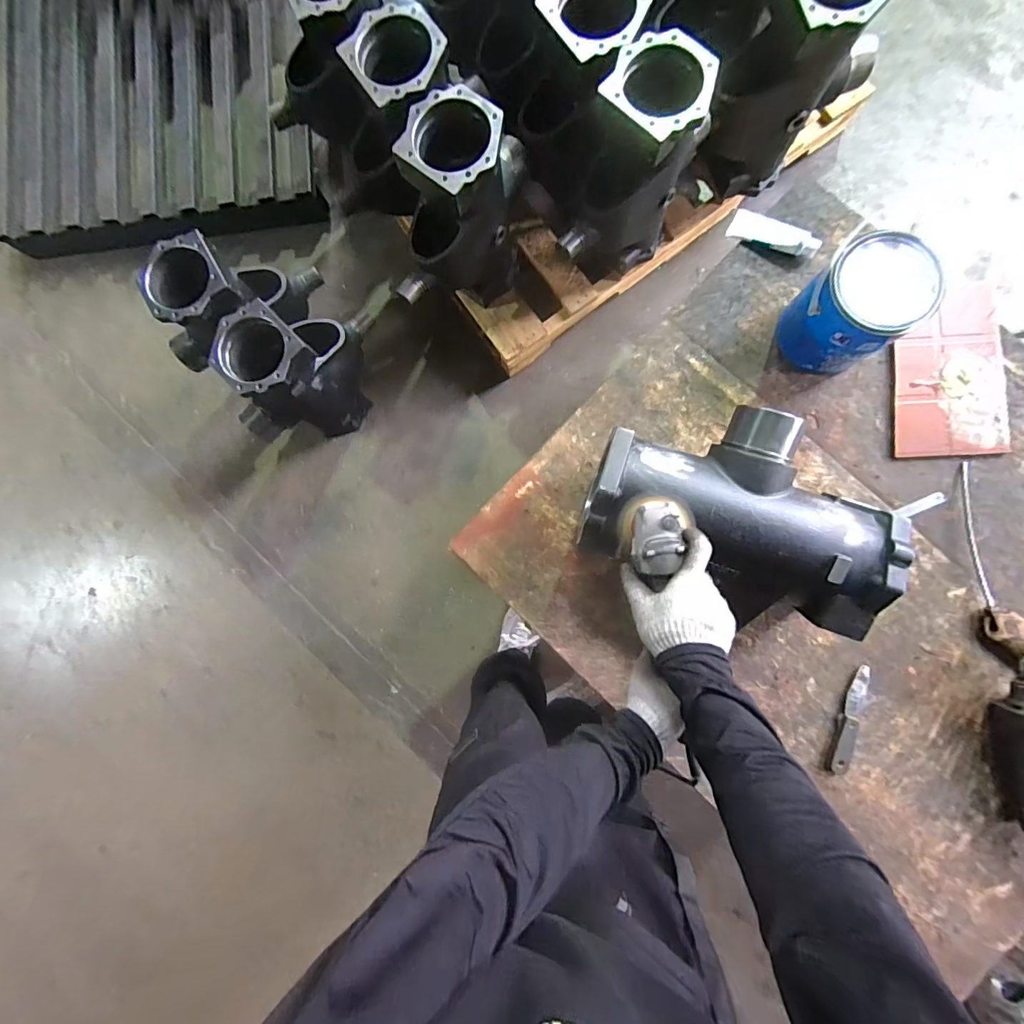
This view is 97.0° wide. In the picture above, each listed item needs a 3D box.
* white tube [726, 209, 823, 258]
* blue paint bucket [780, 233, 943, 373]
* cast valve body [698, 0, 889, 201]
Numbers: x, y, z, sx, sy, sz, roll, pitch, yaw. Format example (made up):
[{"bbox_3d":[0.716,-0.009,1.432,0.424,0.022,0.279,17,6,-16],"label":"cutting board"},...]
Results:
[{"bbox_3d":[0.474,-0.502,0.818,0.155,0.026,0.053,21,87,7],"label":"white tube"},{"bbox_3d":[0.542,-0.323,0.733,0.154,0.160,0.141,0,85,5],"label":"blue paint bucket"},{"bbox_3d":[0.616,-0.966,1.014,0.317,0.396,0.191,-34,85,1],"label":"cast valve body"}]

